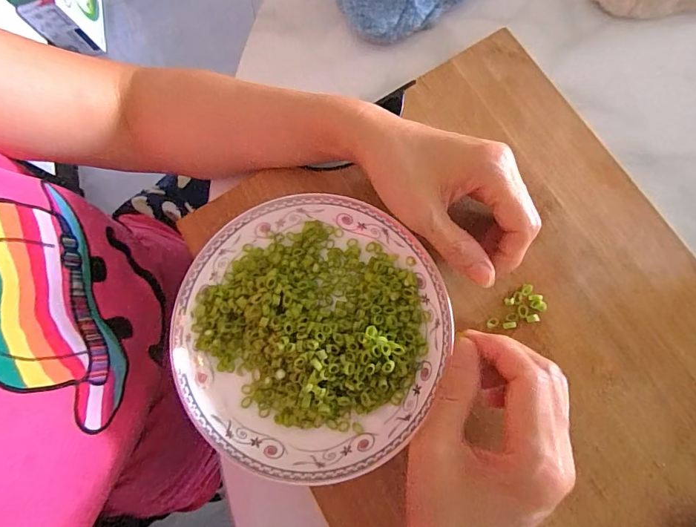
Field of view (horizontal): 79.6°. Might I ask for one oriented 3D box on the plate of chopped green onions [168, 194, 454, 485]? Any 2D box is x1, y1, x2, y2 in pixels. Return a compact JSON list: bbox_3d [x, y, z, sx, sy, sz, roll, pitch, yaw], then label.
[{"bbox_3d":[-0.025,0.044,0.270,0.170,0.033,0.165,0,75,1],"label":"plate of chopped green onions"}]

